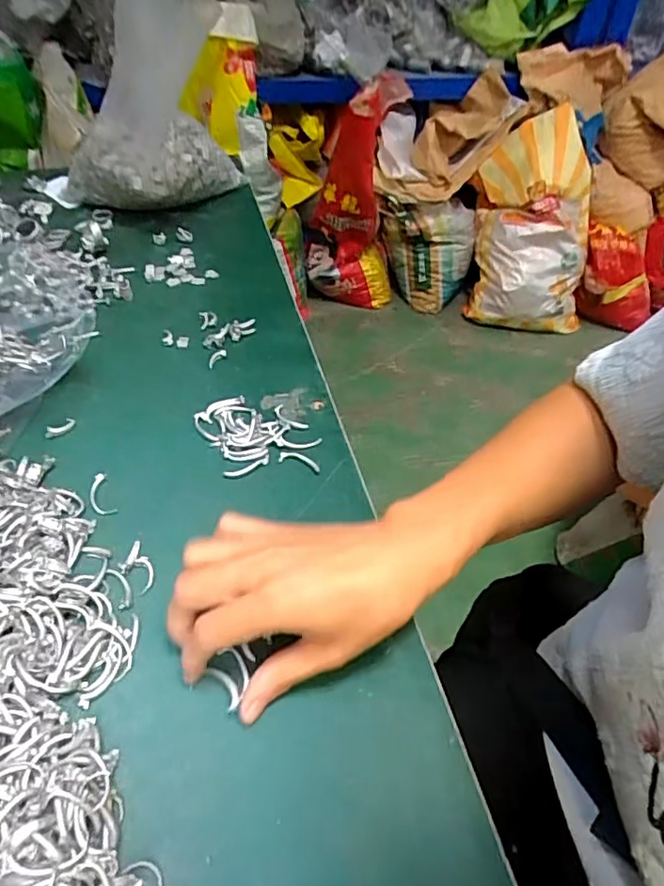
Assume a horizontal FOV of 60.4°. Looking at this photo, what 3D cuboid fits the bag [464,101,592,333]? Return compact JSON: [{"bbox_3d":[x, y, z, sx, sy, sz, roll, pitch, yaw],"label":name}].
[{"bbox_3d":[0.608,-0.665,1.760,0.340,0.635,0.114,-4,17,0],"label":"bag"}]

